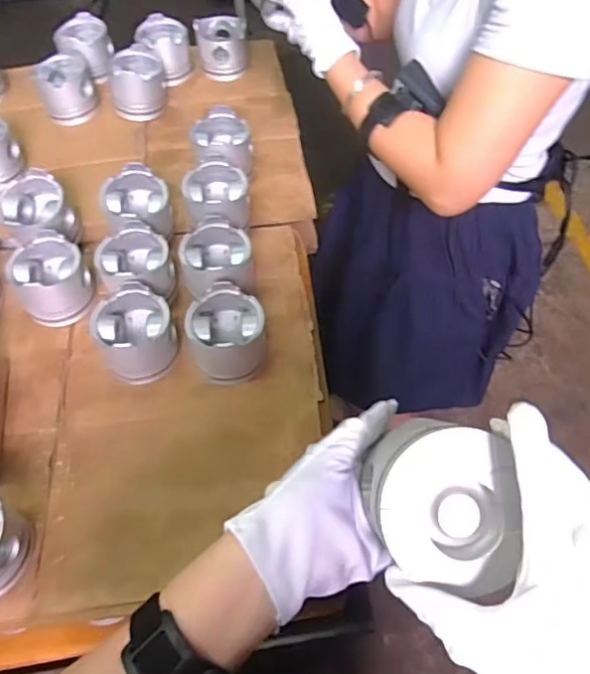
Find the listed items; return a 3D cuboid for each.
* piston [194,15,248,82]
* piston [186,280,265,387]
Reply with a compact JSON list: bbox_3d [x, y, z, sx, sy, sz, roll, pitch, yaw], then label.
[{"bbox_3d":[-0.132,-0.534,1.031,0.090,0.079,0.087,-7,55,-2],"label":"piston"},{"bbox_3d":[-0.083,-0.002,0.692,0.091,0.082,0.092,-1,55,2],"label":"piston"}]

